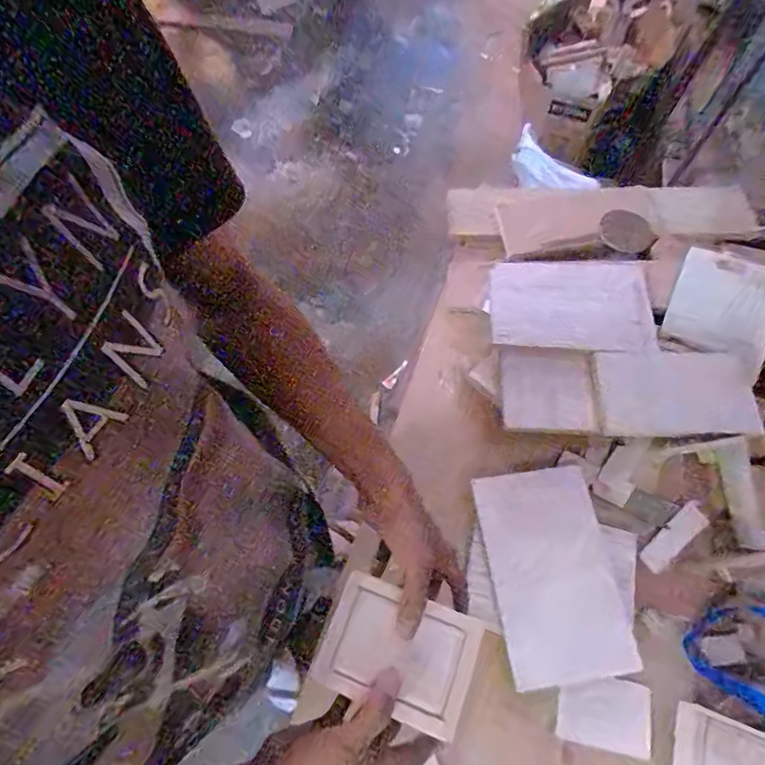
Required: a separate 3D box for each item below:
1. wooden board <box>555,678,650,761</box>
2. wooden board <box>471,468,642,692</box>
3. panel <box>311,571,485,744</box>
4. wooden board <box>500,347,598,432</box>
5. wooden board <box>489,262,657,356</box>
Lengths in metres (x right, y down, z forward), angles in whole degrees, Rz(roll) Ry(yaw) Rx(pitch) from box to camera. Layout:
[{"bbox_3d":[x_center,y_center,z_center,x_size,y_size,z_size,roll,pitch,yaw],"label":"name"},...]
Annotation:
[{"bbox_3d":[0.231,0.344,0.526,0.095,0.010,0.065,12,65,5],"label":"wooden board"},{"bbox_3d":[0.193,0.214,0.578,0.138,0.011,0.219,-7,68,-6],"label":"wooden board"},{"bbox_3d":[0.013,0.220,0.414,0.119,0.006,0.087,19,67,11],"label":"panel"},{"bbox_3d":[0.208,0.009,0.645,0.111,0.005,0.109,0,73,13],"label":"wooden board"},{"bbox_3d":[0.248,-0.103,0.673,0.200,0.017,0.133,1,75,12],"label":"wooden board"}]

